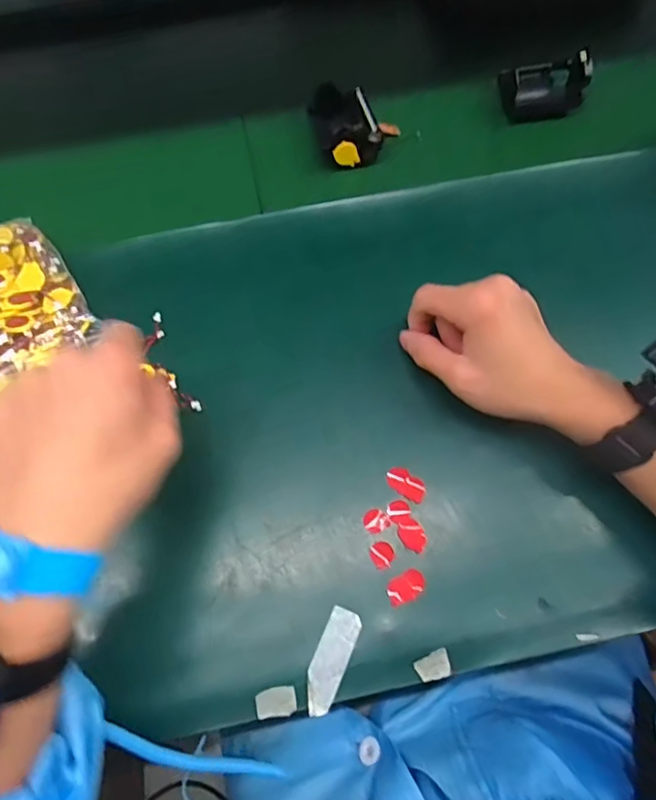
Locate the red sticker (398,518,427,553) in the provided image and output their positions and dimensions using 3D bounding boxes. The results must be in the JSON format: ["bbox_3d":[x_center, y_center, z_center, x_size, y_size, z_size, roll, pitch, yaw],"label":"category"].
[{"bbox_3d":[0.056,0.090,0.358,0.017,0.004,0.023,-21,68,-7],"label":"red sticker"}]

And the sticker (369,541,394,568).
[{"bbox_3d":[0.036,0.101,0.354,0.015,0.004,0.017,-21,69,-8],"label":"sticker"}]

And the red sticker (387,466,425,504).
[{"bbox_3d":[0.054,0.057,0.371,0.029,0.004,0.016,38,73,15],"label":"red sticker"}]

